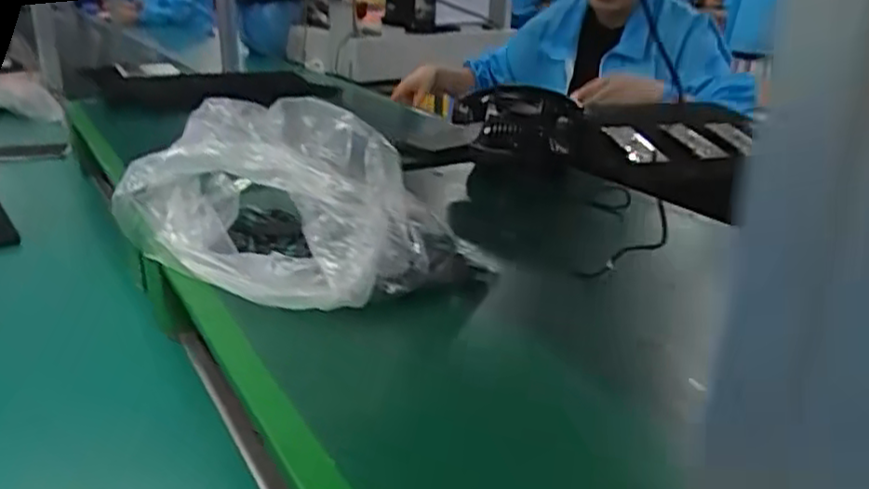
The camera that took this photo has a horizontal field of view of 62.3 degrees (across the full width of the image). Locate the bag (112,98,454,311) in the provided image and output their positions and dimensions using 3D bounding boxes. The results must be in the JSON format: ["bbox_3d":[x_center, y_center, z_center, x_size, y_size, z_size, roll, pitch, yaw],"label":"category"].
[{"bbox_3d":[-0.129,-0.045,0.576,0.263,0.121,0.138,15,25,31],"label":"bag"}]

